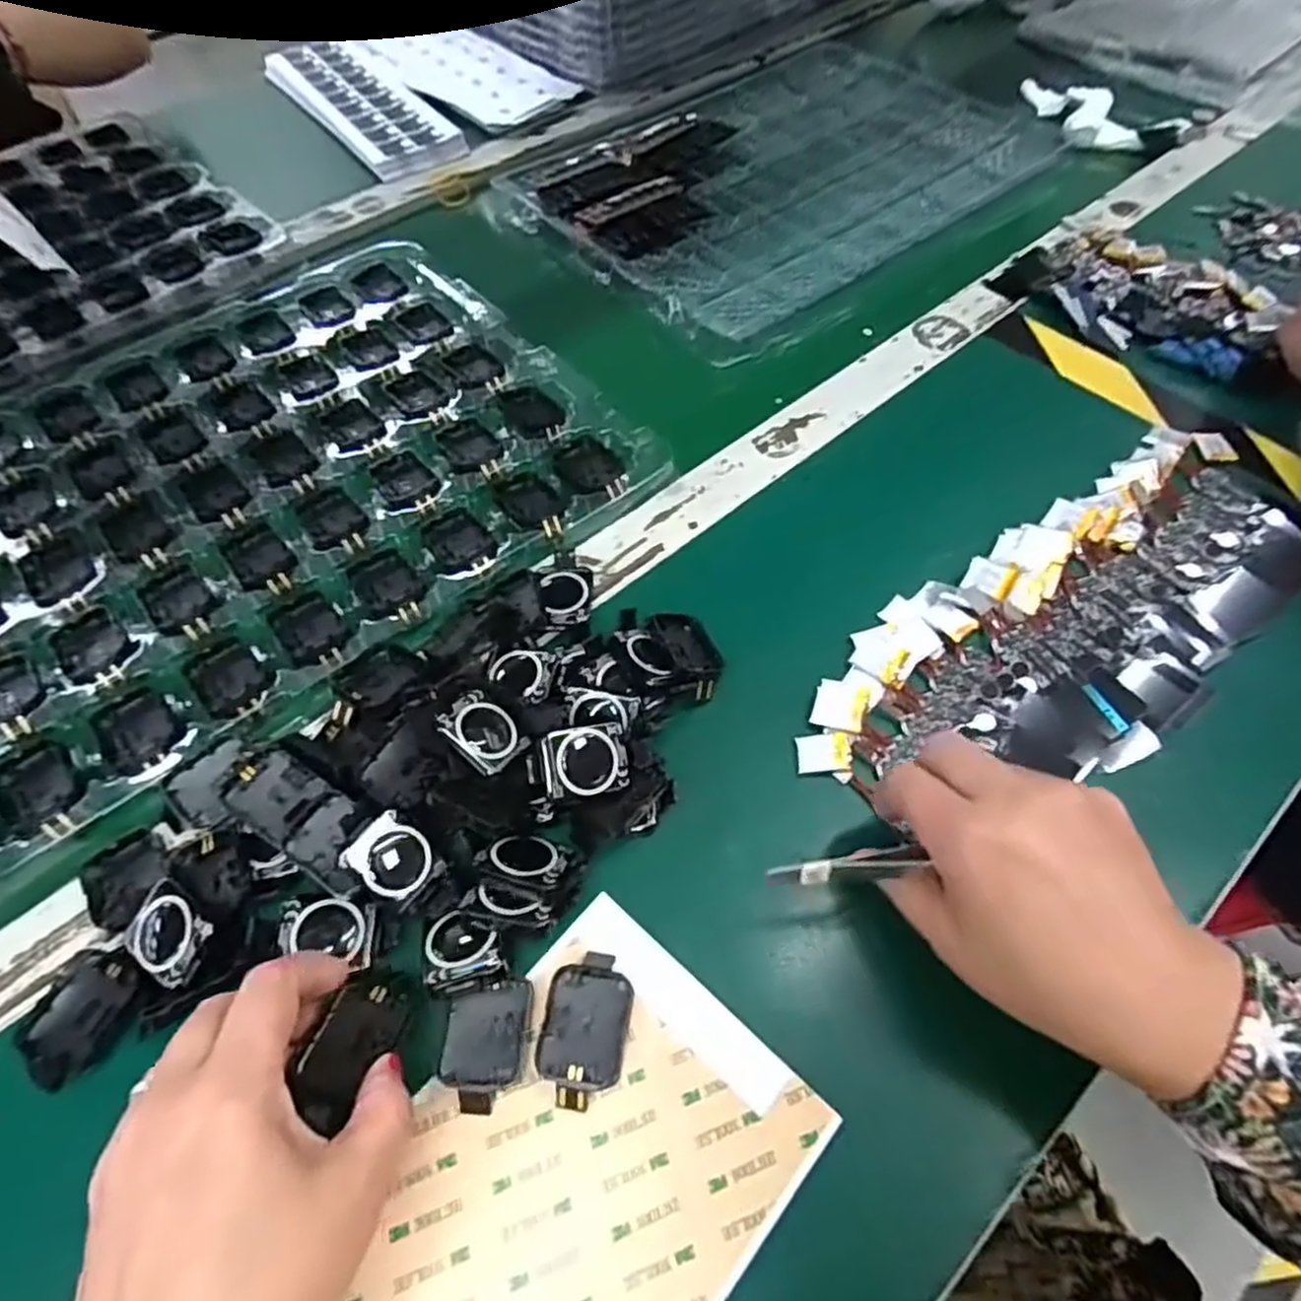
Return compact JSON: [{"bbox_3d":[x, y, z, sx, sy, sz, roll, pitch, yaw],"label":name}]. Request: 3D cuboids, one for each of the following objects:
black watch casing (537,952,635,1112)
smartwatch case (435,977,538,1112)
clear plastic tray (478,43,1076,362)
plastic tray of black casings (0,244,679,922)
[{"bbox_3d":[-0.025,0.147,0.291,0.032,0.013,0.054,9,58,6],"label":"black watch casing"},{"bbox_3d":[-0.063,0.153,0.289,0.032,0.011,0.045,3,58,2],"label":"smartwatch case"},{"bbox_3d":[0.132,-0.441,0.671,0.485,0.023,0.305,-39,65,-21],"label":"clear plastic tray"},{"bbox_3d":[-0.275,-0.085,0.447,0.487,0.023,0.348,-36,63,-22],"label":"plastic tray of black casings"}]

